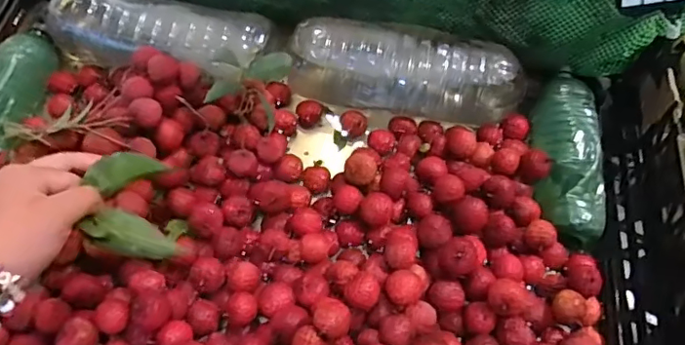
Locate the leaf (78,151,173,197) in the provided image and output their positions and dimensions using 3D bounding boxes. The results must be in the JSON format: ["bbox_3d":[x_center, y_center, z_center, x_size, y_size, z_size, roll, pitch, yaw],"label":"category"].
[{"bbox_3d":[-0.168,-0.002,0.425,0.019,0.023,0.073,37,26,16],"label":"leaf"}]

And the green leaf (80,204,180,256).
[{"bbox_3d":[-0.170,0.049,0.431,0.017,0.095,0.040,-32,64,12],"label":"green leaf"}]

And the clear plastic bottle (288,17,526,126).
[{"bbox_3d":[0.077,-0.118,0.648,0.269,0.074,0.096,10,62,3],"label":"clear plastic bottle"}]

